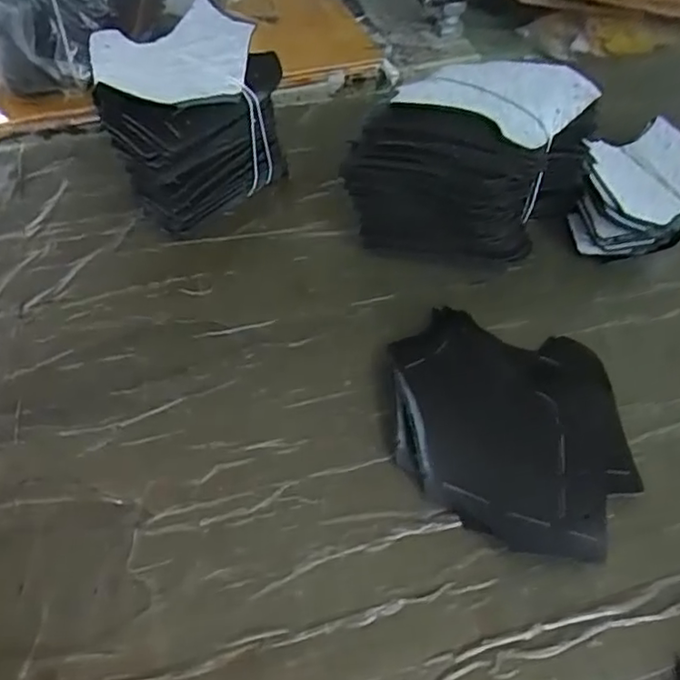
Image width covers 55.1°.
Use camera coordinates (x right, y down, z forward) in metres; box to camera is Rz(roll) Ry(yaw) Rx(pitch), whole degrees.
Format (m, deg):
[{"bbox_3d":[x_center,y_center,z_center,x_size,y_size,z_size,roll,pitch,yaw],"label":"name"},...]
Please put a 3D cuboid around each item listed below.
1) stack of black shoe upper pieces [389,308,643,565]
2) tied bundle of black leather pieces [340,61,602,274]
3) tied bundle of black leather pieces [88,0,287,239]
[{"bbox_3d":[0.093,0.044,0.356,0.126,0.021,0.150,3,49,0],"label":"stack of black shoe upper pieces"},{"bbox_3d":[0.091,-0.117,0.439,0.113,0.100,0.143,35,56,25],"label":"tied bundle of black leather pieces"},{"bbox_3d":[-0.105,-0.148,0.456,0.122,0.109,0.116,-25,54,-22],"label":"tied bundle of black leather pieces"}]

